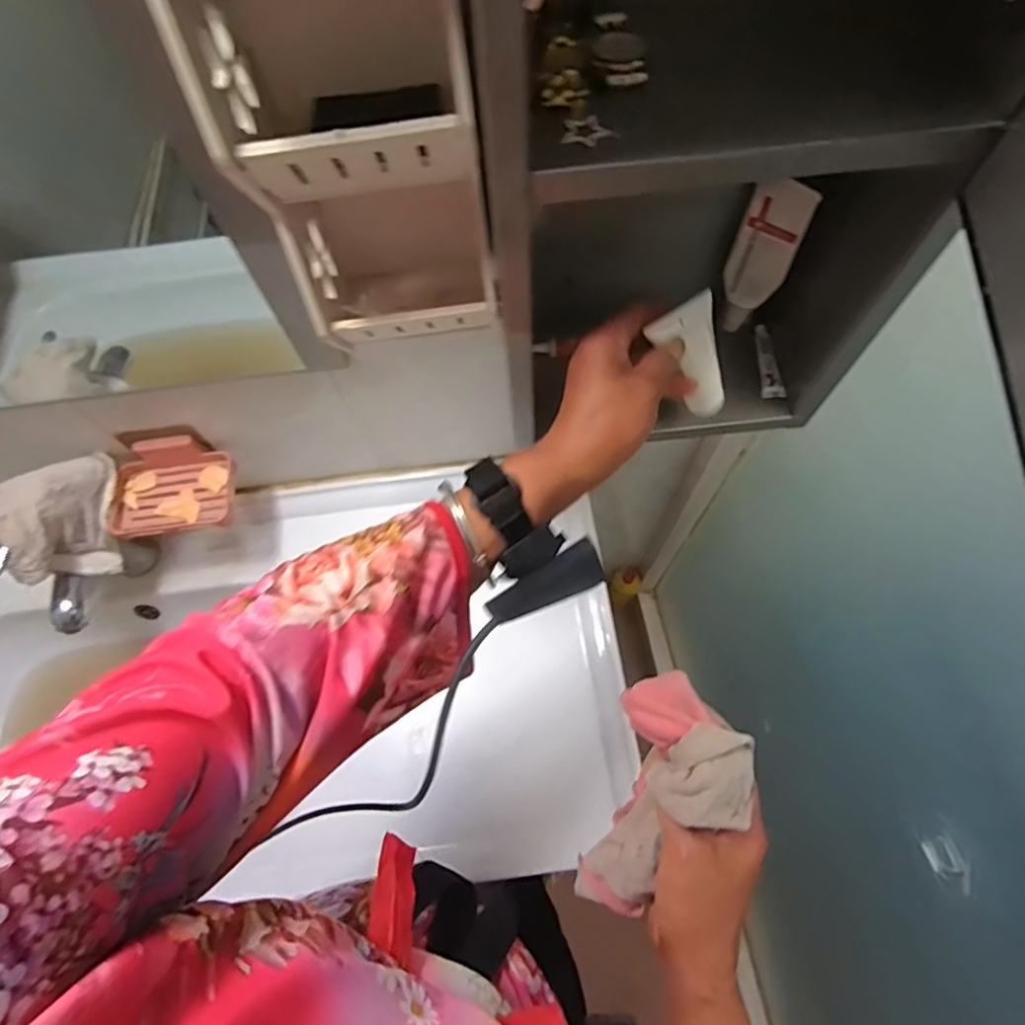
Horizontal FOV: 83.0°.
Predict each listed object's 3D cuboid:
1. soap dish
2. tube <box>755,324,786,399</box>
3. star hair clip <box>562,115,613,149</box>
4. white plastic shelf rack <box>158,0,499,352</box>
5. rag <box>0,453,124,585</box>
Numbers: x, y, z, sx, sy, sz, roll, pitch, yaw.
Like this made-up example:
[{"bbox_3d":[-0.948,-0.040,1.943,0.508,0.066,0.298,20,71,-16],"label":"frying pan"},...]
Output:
[{"bbox_3d":[-0.374,-0.033,0.628,0.128,0.058,0.098,-9,66,-1],"label":"soap dish"},{"bbox_3d":[0.220,-0.131,0.502,0.017,0.014,0.068,-4,66,1],"label":"tube"},{"bbox_3d":[0.034,-0.175,0.267,0.021,0.005,0.017,10,67,7],"label":"star hair clip"},{"bbox_3d":[-0.082,-0.233,0.281,0.117,0.323,0.152,-4,66,1],"label":"white plastic shelf rack"},{"bbox_3d":[-0.458,0.007,0.599,0.091,0.109,0.129,38,73,17],"label":"rag"}]

